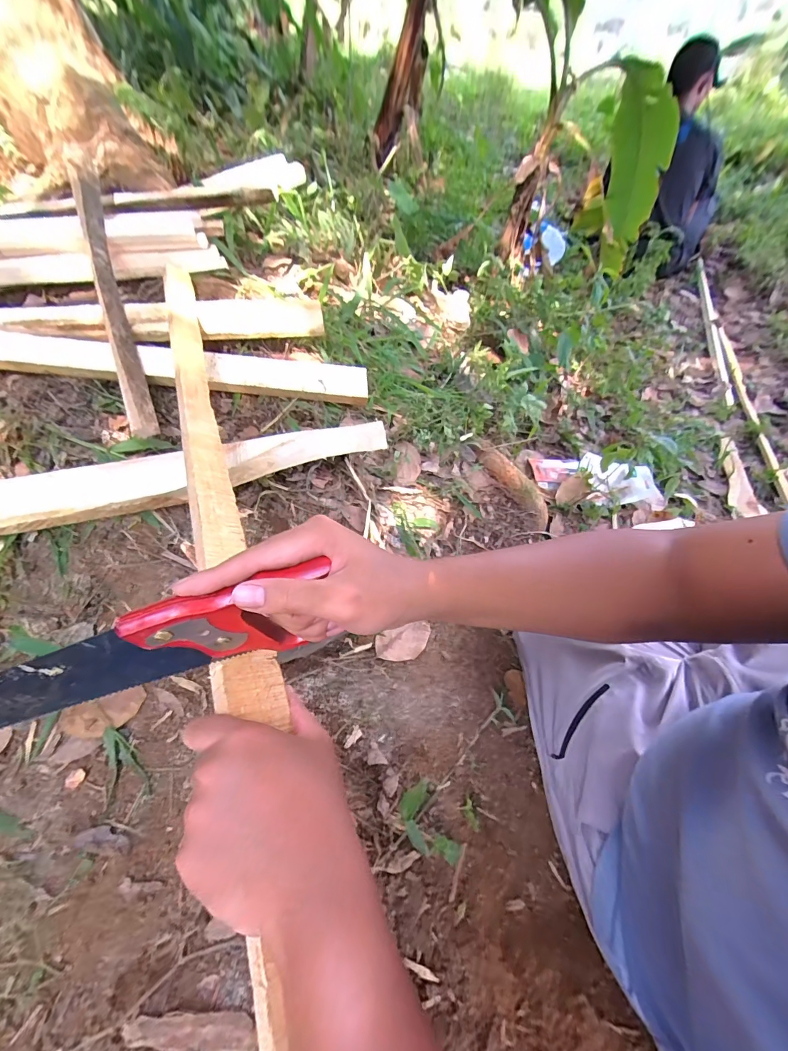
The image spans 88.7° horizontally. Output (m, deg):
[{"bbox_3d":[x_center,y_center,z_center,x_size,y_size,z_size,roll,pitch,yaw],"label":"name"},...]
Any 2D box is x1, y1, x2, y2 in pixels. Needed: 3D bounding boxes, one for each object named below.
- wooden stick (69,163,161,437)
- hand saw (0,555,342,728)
[{"bbox_3d":[-0.445,-0.371,0.635,0.035,0.035,0.531,-19,76,-10],"label":"wooden stick"},{"bbox_3d":[-0.244,0.120,0.276,0.417,0.099,0.019,-18,54,-7],"label":"hand saw"}]

